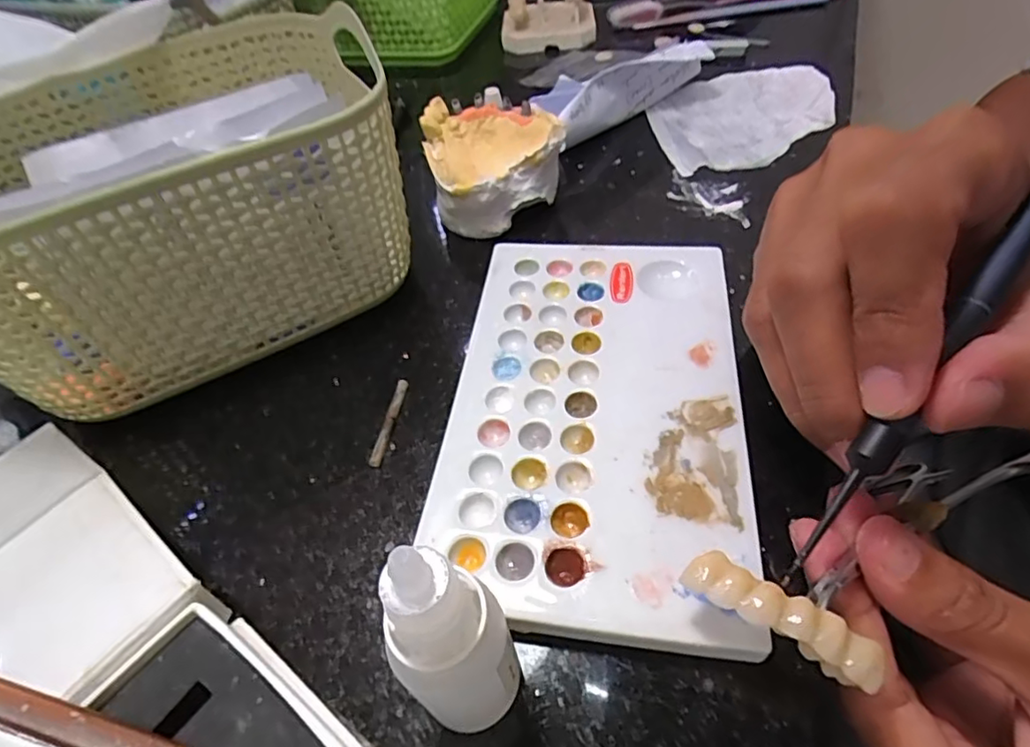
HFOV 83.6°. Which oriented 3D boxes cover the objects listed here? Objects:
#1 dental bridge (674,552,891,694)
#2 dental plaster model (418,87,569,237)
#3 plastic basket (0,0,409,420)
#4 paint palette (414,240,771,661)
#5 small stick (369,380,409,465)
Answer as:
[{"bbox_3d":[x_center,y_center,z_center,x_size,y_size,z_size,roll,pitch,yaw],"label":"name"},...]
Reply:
[{"bbox_3d":[0.058,0.053,0.127,0.041,0.006,0.012,27,57,18],"label":"dental bridge"},{"bbox_3d":[-0.011,-0.101,0.273,0.062,0.041,0.056,-28,53,-18],"label":"dental plaster model"},{"bbox_3d":[-0.130,-0.063,0.225,0.158,0.086,0.114,-25,52,-15],"label":"plastic basket"},{"bbox_3d":[0.026,0.009,0.195,0.092,0.013,0.154,4,50,9],"label":"paint palette"},{"bbox_3d":[-0.044,0.017,0.203,0.004,0.004,0.034,7,50,11],"label":"small stick"}]

